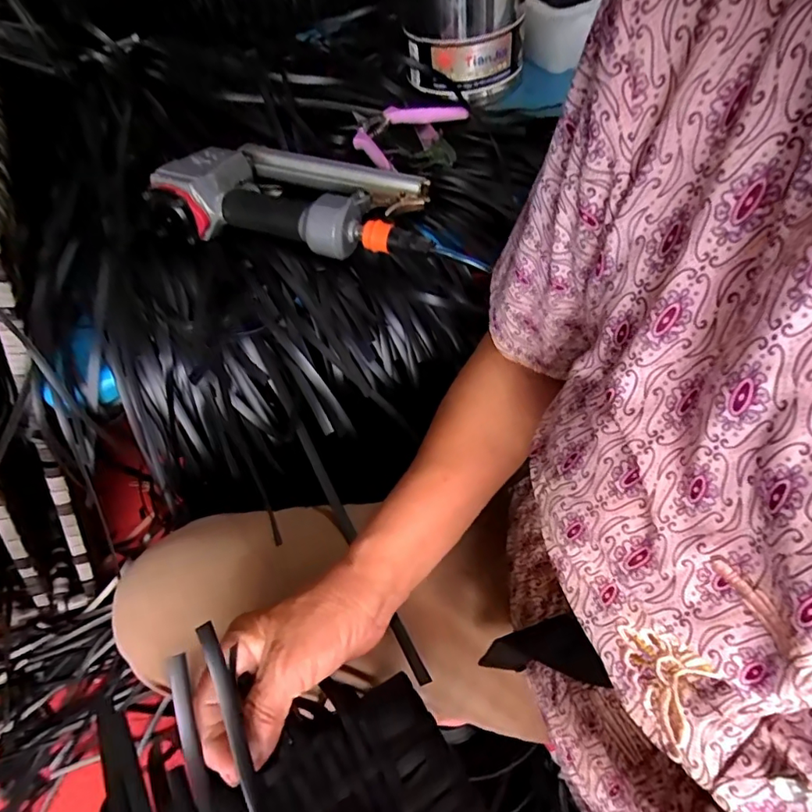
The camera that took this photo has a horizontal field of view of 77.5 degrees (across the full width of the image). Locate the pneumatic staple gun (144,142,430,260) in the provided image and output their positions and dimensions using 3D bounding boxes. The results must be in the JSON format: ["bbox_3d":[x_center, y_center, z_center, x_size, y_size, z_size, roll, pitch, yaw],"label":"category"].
[{"bbox_3d":[-0.109,-0.212,0.490,0.230,0.050,0.159,14,59,15],"label":"pneumatic staple gun"}]

